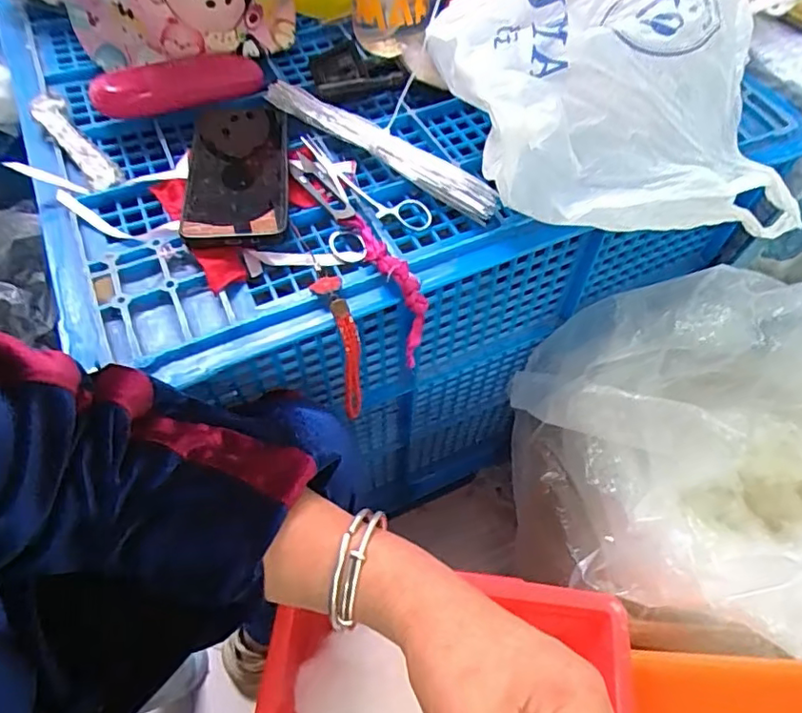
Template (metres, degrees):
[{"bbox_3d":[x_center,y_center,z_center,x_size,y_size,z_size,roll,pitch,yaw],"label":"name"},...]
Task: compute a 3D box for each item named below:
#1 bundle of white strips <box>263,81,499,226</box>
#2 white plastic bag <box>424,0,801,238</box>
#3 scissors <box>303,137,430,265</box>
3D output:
[{"bbox_3d":[-0.021,-0.182,0.491,0.252,0.028,0.030,36,65,19],"label":"bundle of white strips"},{"bbox_3d":[0.175,-0.215,0.428,0.300,0.089,0.230,3,98,2],"label":"white plastic bag"},{"bbox_3d":[-0.047,-0.141,0.474,0.087,0.016,0.144,-31,64,-18],"label":"scissors"}]

